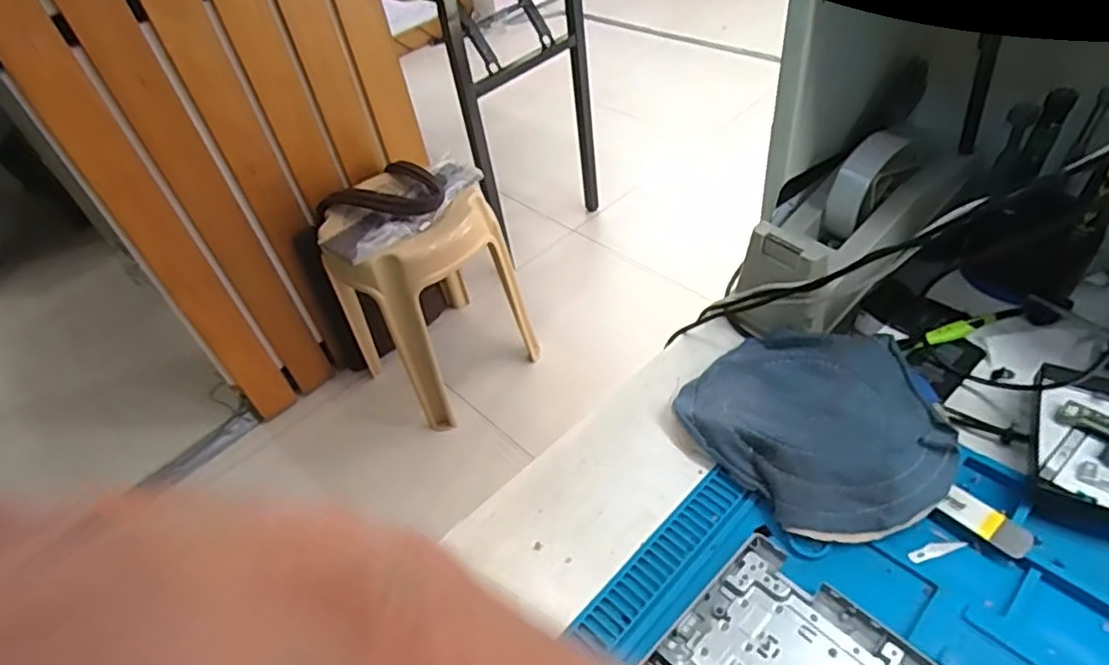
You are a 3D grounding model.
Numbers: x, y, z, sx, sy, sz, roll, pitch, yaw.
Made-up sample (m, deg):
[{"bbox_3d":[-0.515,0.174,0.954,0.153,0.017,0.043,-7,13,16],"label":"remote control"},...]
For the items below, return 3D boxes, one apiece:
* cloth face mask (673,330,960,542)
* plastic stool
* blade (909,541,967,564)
[{"bbox_3d":[0.174,0.059,0.427,0.138,0.046,0.162,-24,45,-23],"label":"cloth face mask"},{"bbox_3d":[-0.277,-0.076,1.379,0.309,0.440,0.297,27,56,31],"label":"plastic stool"},{"bbox_3d":[0.220,0.124,0.370,0.036,0.004,0.008,-18,46,-7],"label":"blade"}]

